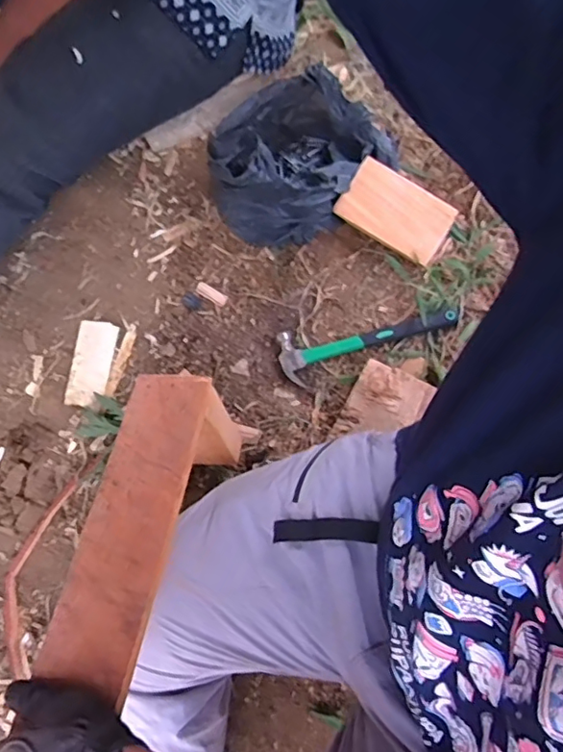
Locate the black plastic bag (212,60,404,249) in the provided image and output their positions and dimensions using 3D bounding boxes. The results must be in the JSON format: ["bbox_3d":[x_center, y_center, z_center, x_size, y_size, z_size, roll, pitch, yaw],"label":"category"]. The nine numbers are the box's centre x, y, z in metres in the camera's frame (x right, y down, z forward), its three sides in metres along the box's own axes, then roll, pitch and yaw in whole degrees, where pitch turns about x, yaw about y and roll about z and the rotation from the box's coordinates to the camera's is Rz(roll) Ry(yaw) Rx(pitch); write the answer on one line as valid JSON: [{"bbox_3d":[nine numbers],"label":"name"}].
[{"bbox_3d":[0.010,-0.308,0.838,0.214,0.140,0.195,-24,66,-16],"label":"black plastic bag"}]

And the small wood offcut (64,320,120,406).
[{"bbox_3d":[-0.283,-0.019,0.835,0.060,0.008,0.127,12,81,3],"label":"small wood offcut"}]

